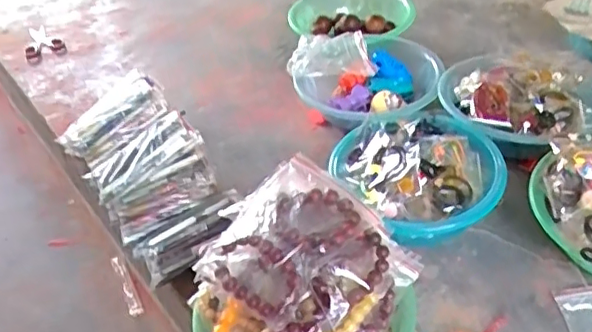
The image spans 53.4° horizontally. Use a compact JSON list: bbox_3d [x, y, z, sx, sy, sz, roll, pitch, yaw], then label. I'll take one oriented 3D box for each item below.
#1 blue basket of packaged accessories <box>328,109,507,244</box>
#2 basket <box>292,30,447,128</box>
[{"bbox_3d":[0.164,0.019,0.780,0.200,0.100,0.200,-19,42,-14],"label":"blue basket of packaged accessories"},{"bbox_3d":[0.114,-0.134,0.964,0.228,0.096,0.226,-4,41,4],"label":"basket"}]

